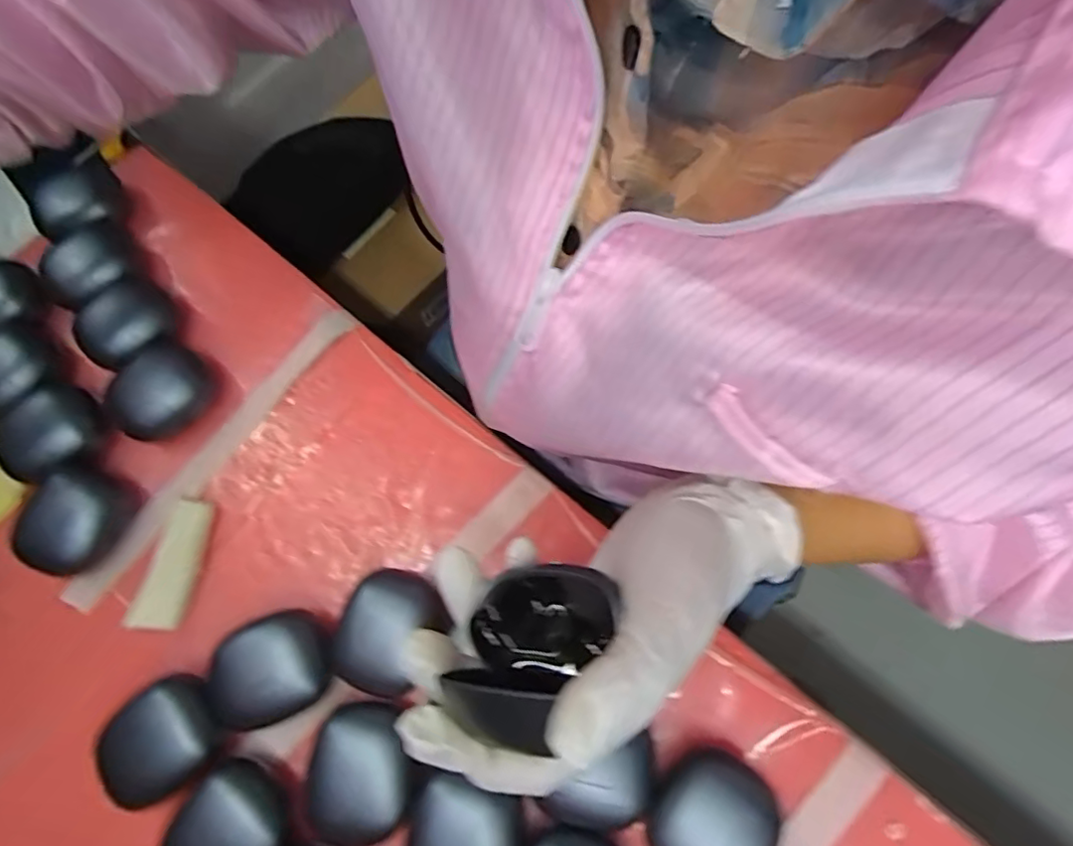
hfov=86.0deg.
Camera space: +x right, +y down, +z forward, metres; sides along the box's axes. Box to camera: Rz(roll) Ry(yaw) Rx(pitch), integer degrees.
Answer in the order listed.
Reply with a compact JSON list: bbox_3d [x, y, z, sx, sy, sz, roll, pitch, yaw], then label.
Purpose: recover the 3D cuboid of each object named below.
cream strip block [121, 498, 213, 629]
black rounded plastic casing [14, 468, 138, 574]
[{"bbox_3d":[-0.197,0.075,0.311,0.026,0.004,0.067,7,74,8],"label":"cream strip block"},{"bbox_3d":[-0.248,0.053,0.308,0.044,0.021,0.054,16,75,11],"label":"black rounded plastic casing"}]

